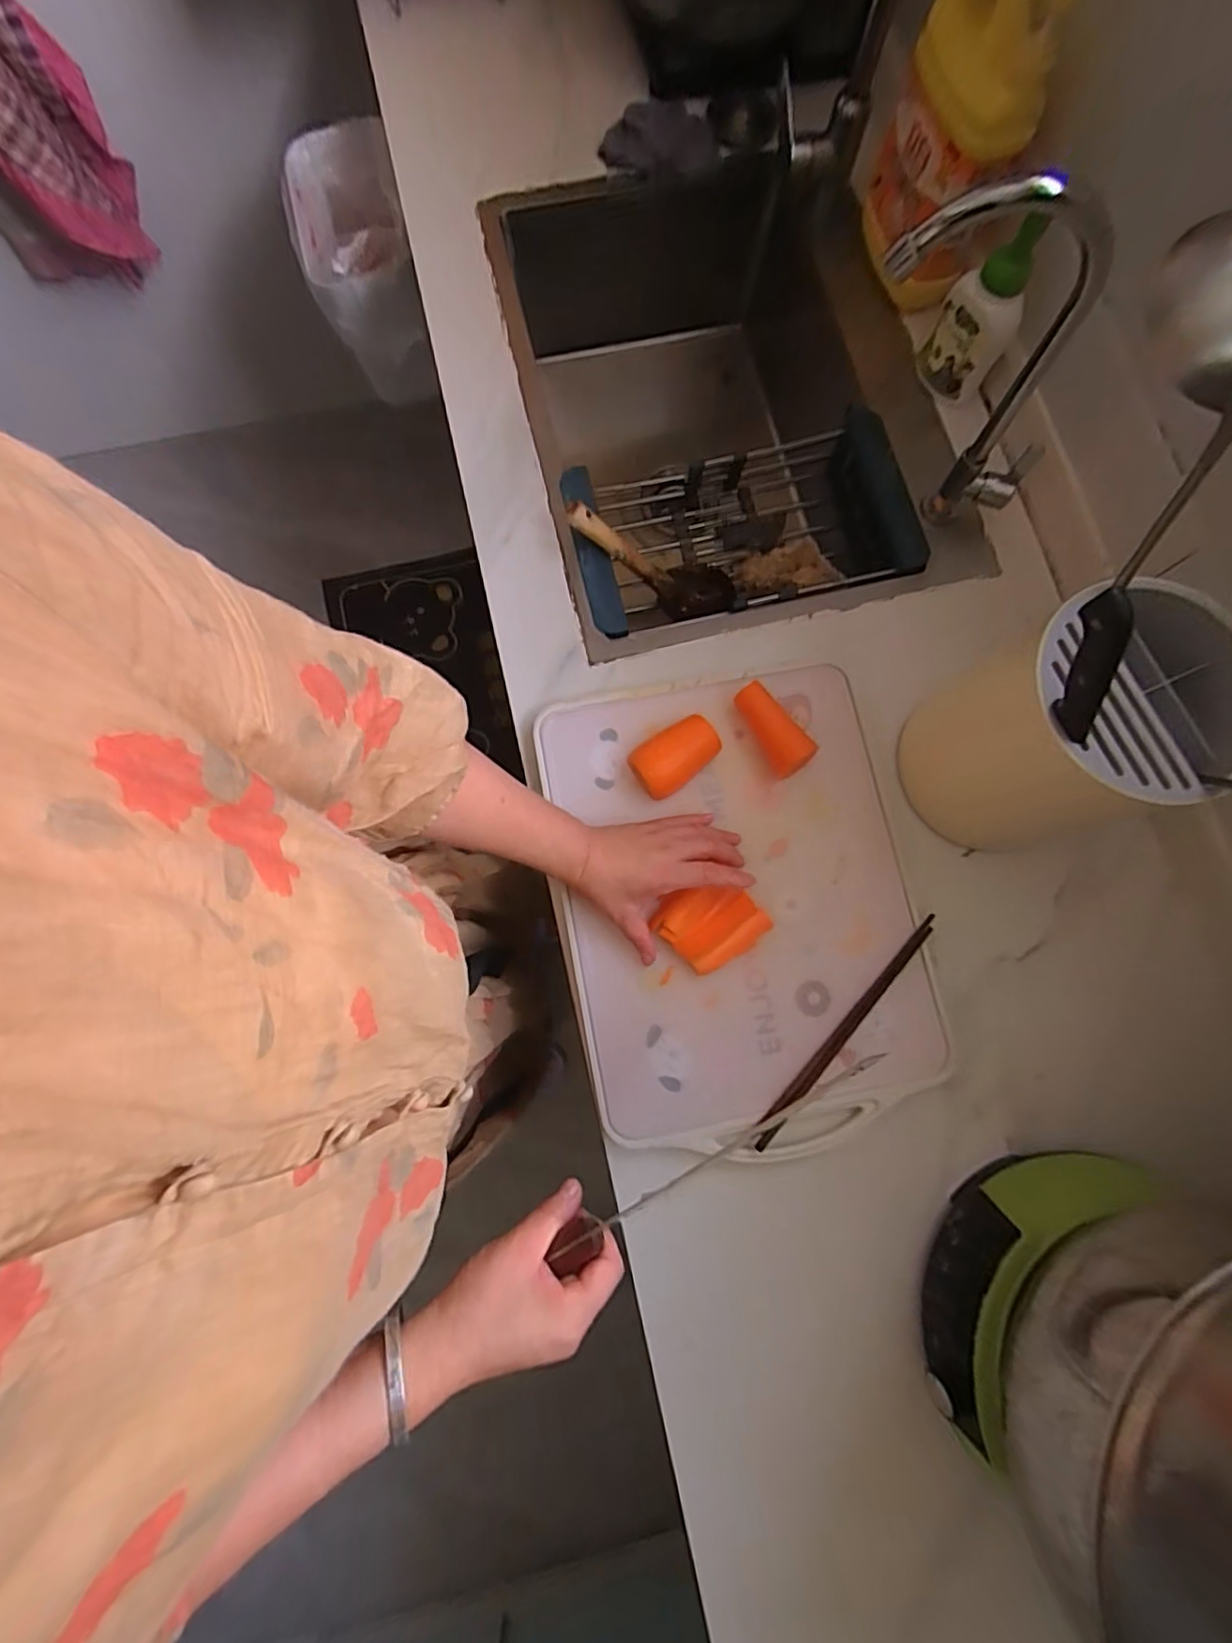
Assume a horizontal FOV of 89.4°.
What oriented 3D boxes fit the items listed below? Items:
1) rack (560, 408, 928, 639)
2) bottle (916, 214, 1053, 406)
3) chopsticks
[{"bbox_3d":[0.137,-0.318,0.716,0.371,0.097,0.204,-13,80,-3],"label":"rack"},{"bbox_3d":[0.366,-0.509,0.623,0.078,0.153,0.049,32,81,5],"label":"bottle"},{"bbox_3d":[0.202,0.181,0.548,0.019,0.008,0.250,41,81,6],"label":"chopsticks"}]

